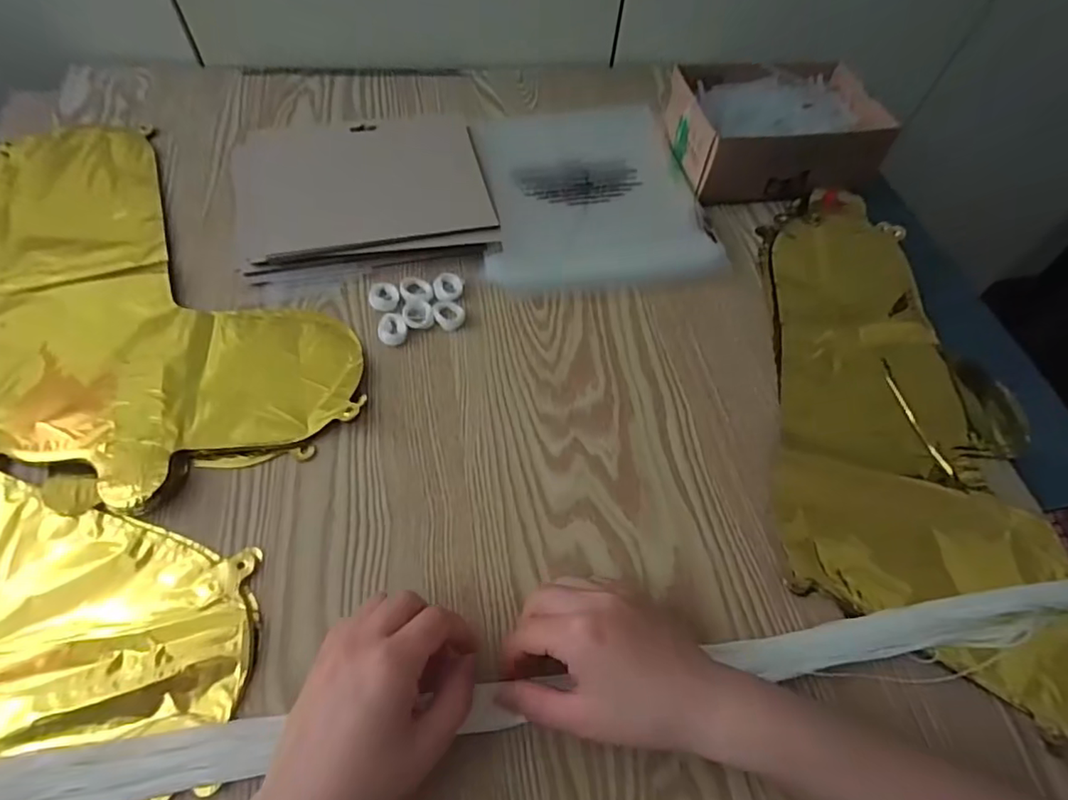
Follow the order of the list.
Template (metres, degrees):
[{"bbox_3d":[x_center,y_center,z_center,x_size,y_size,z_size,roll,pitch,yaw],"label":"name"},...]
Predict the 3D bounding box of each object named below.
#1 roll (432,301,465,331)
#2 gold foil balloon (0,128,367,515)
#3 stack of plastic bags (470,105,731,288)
[{"bbox_3d":[-0.068,-0.068,0.443,0.025,0.005,0.027,2,58,-3],"label":"roll"},{"bbox_3d":[-0.323,-0.092,0.434,0.218,0.014,0.412,-34,66,-22],"label":"gold foil balloon"},{"bbox_3d":[0.051,-0.207,0.531,0.199,0.016,0.236,-5,59,-7],"label":"stack of plastic bags"}]

